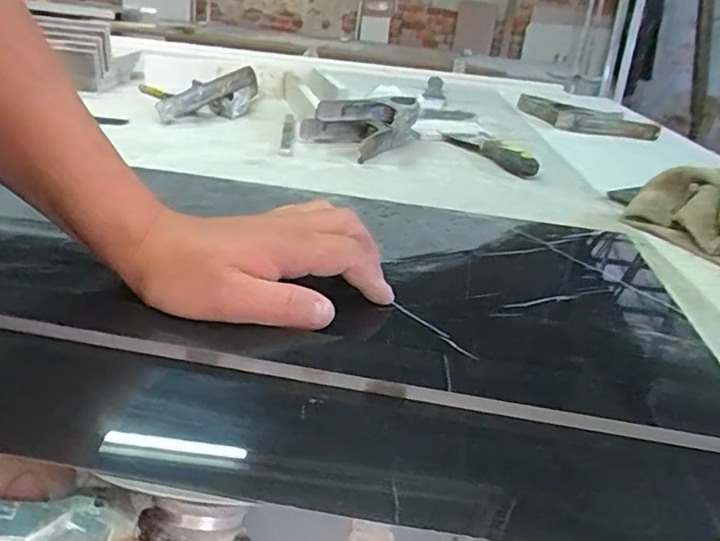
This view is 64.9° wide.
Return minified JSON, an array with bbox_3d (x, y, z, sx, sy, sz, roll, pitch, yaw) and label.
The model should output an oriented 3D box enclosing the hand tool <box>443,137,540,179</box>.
[{"bbox_3d":[0.171,-0.157,0.741,0.027,0.027,0.176,-10,31,-30],"label":"hand tool"}]

